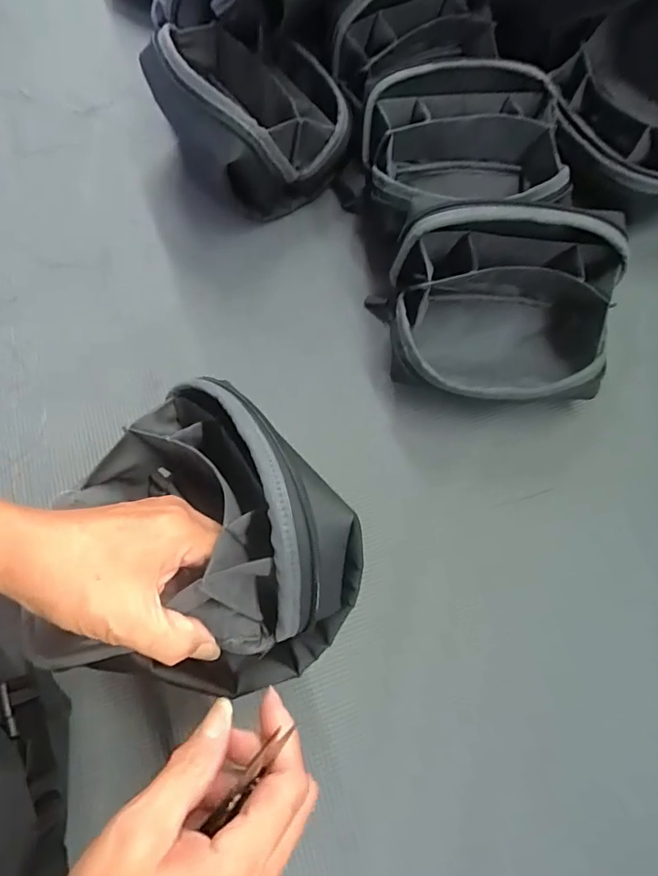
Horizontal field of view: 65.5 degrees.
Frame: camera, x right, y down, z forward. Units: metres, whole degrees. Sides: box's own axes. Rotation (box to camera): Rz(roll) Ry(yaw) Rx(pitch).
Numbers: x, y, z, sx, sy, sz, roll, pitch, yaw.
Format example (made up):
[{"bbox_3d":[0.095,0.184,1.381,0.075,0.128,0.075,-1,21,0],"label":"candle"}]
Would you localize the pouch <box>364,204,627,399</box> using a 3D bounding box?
[{"bbox_3d":[0.128,-0.092,0.384,0.170,0.107,0.123,3,67,1],"label":"pouch"}]

